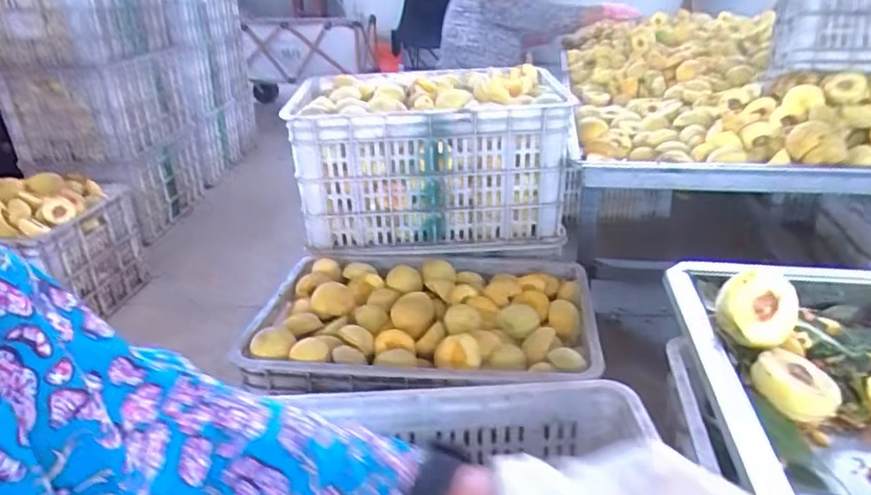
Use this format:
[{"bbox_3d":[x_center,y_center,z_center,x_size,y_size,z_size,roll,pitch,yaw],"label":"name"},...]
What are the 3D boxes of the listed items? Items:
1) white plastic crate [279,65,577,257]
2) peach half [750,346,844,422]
[{"bbox_3d":[-0.002,-0.179,1.199,0.497,0.292,0.313,0,24,5],"label":"white plastic crate"},{"bbox_3d":[0.300,0.115,0.489,0.064,0.033,0.059,28,40,24],"label":"peach half"}]

